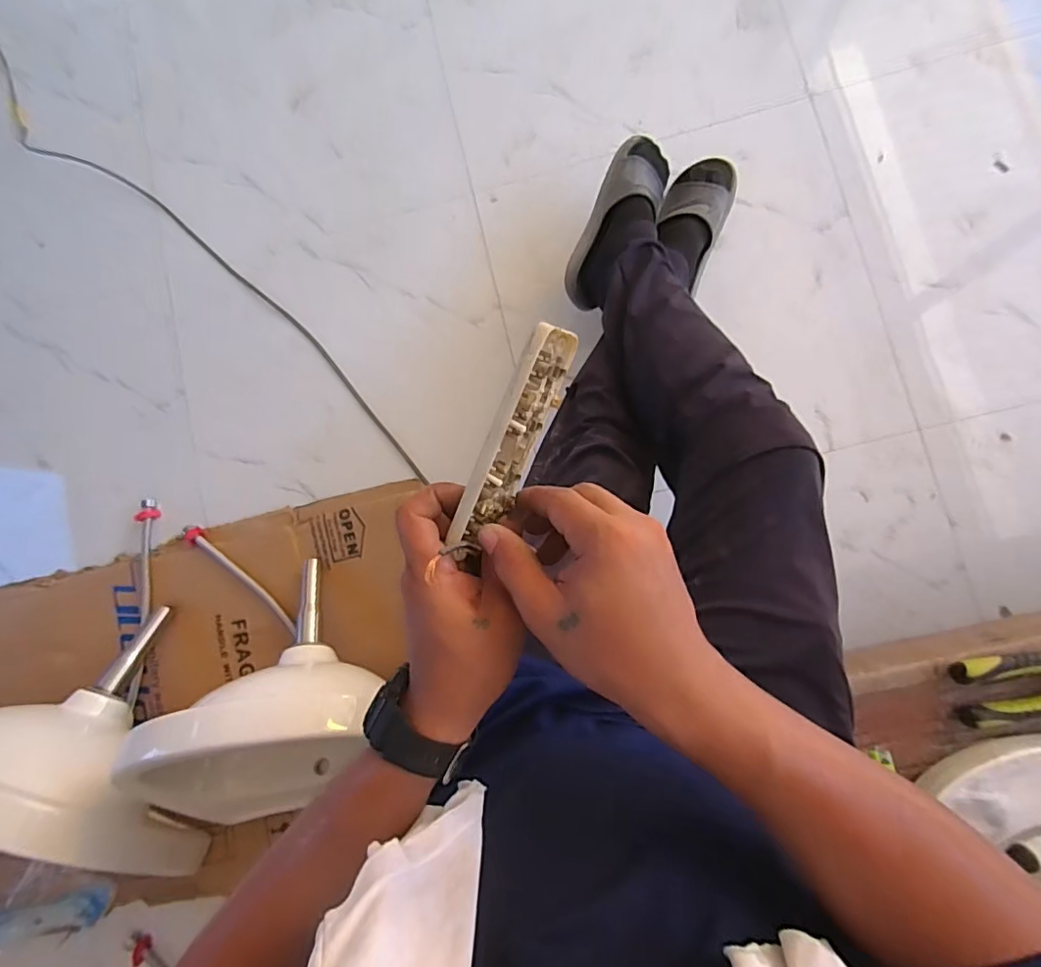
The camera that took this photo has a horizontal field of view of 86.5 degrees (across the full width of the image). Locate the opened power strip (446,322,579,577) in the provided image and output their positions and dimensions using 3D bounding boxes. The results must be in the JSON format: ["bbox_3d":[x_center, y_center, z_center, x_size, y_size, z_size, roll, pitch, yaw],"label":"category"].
[{"bbox_3d":[-0.006,-0.017,0.319,0.022,0.041,0.149,25,102,7],"label":"opened power strip"}]

